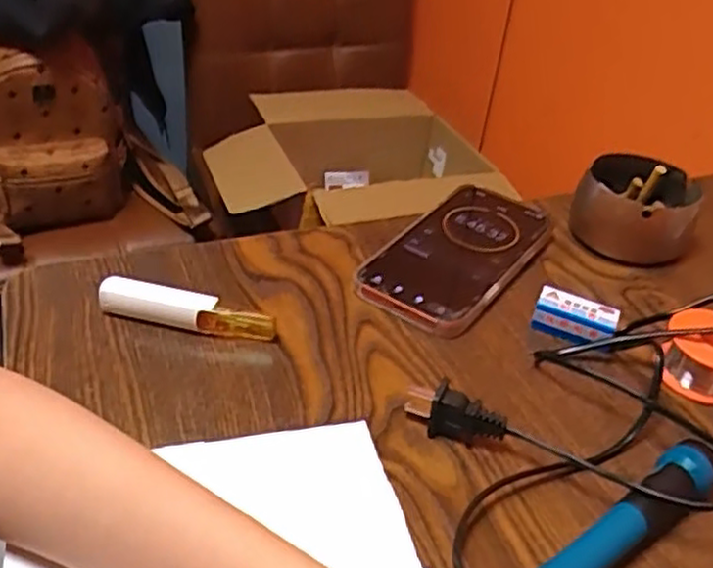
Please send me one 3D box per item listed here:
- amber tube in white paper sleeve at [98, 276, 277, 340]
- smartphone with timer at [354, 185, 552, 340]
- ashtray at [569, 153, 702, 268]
[{"bbox_3d":[-0.098,0.016,0.429,0.104,0.019,0.017,10,37,5],"label":"amber tube in white paper sleeve"},{"bbox_3d":[0.073,-0.022,0.508,0.082,0.015,0.166,26,41,24],"label":"smartphone with timer"},{"bbox_3d":[0.209,-0.057,0.548,0.084,0.050,0.077,21,40,19],"label":"ashtray"}]

